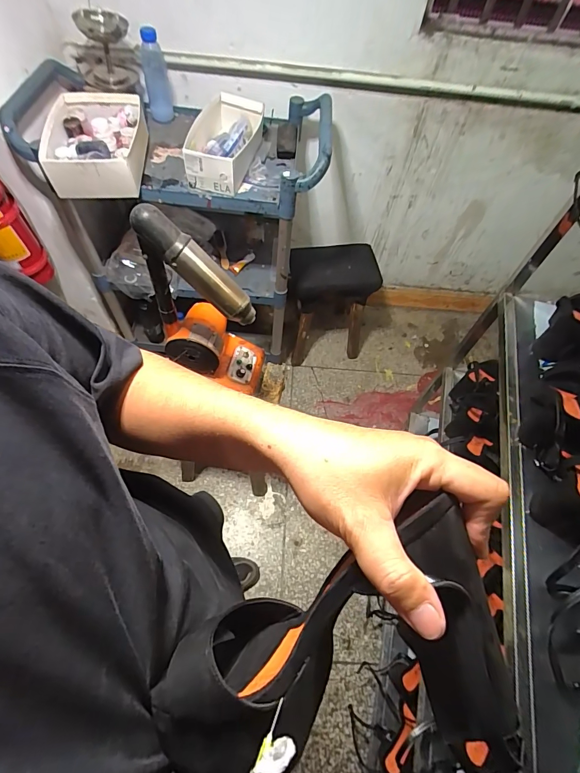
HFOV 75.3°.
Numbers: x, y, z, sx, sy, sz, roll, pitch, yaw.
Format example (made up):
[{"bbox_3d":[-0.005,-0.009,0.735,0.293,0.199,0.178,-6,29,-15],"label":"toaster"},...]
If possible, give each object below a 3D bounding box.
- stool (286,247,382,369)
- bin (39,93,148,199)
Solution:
[{"bbox_3d":[0.164,-0.356,1.599,0.348,0.420,0.319,-7,61,-6],"label":"stool"},{"bbox_3d":[-0.472,-0.601,0.933,0.220,0.088,0.321,-4,61,-4],"label":"bin"}]

